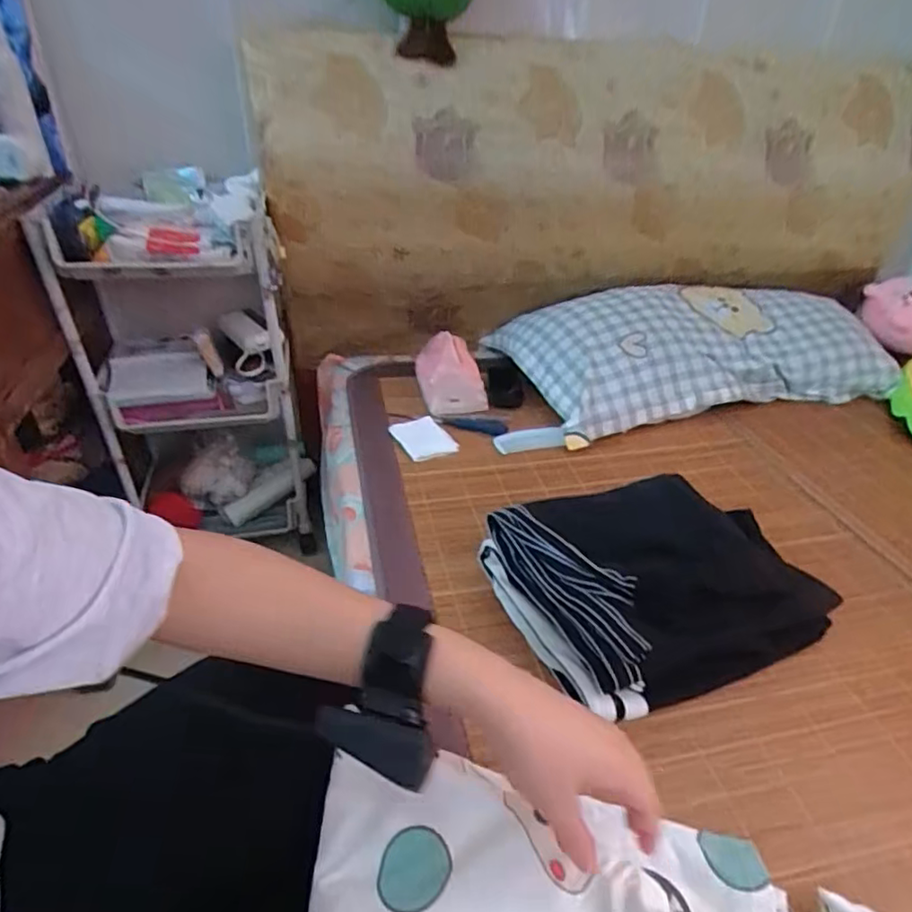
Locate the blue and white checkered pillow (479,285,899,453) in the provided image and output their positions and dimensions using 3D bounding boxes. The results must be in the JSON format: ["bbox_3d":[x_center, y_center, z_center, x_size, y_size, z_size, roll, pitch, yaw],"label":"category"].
[{"bbox_3d":[0.378,-0.183,1.007,0.674,0.133,0.305,-8,35,-14],"label":"blue and white checkered pillow"}]

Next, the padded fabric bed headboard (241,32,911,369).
[{"bbox_3d":[0.298,-0.414,1.026,1.183,0.449,0.140,-9,36,-16],"label":"padded fabric bed headboard"}]

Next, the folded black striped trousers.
[{"bbox_3d":[0.200,0.112,0.595,0.277,0.095,0.226,-12,37,-21],"label":"folded black striped trousers"}]

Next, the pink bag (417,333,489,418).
[{"bbox_3d":[-0.016,-0.133,0.935,0.088,0.068,0.136,-10,36,-18],"label":"pink bag"}]

